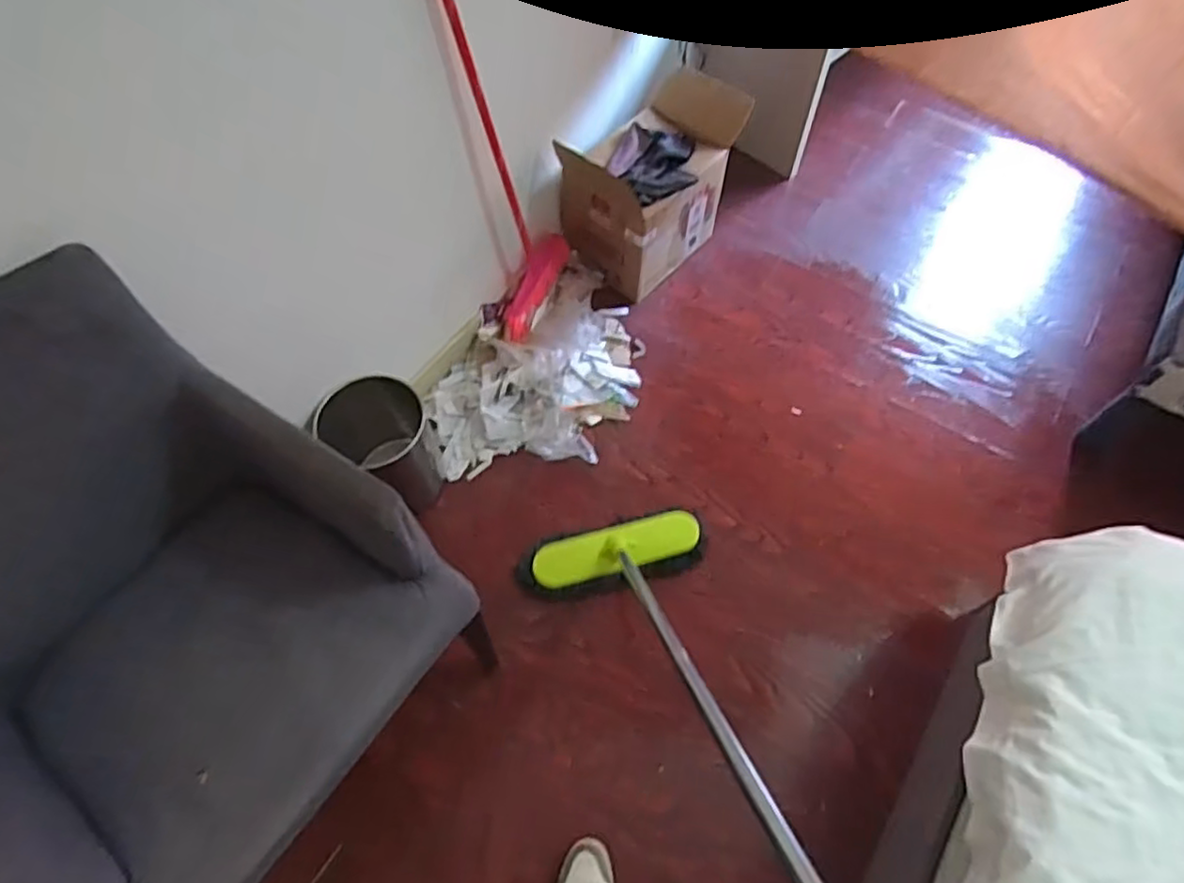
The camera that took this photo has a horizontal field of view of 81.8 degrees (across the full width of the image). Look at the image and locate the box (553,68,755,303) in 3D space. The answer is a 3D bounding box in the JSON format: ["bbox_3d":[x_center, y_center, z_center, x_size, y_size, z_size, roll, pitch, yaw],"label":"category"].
[{"bbox_3d":[0.155,-0.663,1.790,0.265,0.387,0.421,35,66,19],"label":"box"}]

